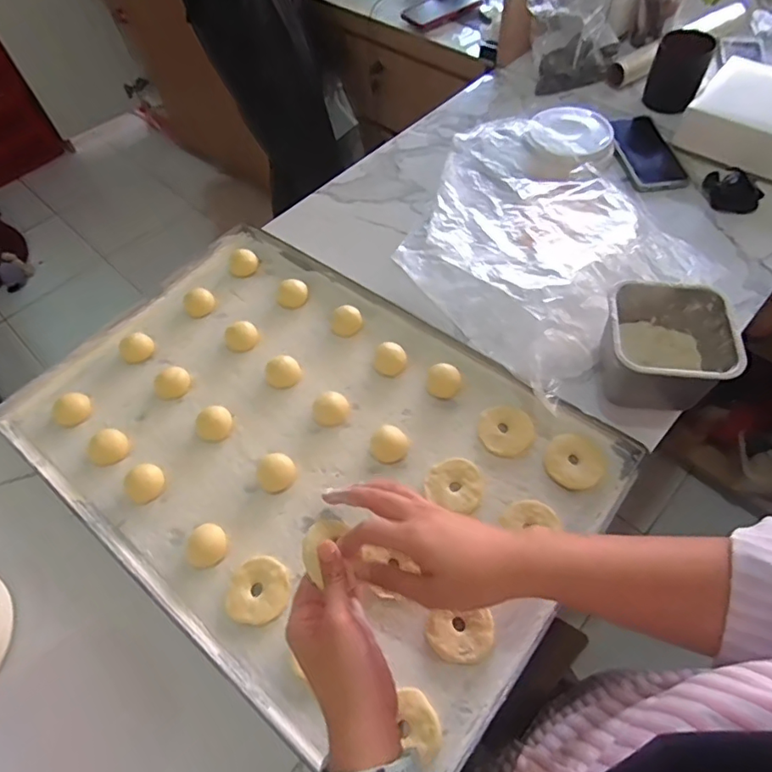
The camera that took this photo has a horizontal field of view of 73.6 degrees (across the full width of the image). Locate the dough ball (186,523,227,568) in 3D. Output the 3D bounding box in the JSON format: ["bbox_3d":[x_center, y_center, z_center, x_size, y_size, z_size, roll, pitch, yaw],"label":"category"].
[{"bbox_3d":[-0.175,0.157,0.509,0.032,0.022,0.039,-4,58,2],"label":"dough ball"}]

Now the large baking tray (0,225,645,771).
[{"bbox_3d":[-0.095,0.051,0.572,0.605,0.022,0.411,33,66,22],"label":"large baking tray"}]

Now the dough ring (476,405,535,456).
[{"bbox_3d":[0.131,0.048,0.564,0.059,0.006,0.061,-2,58,3],"label":"dough ring"}]

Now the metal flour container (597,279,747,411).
[{"bbox_3d":[0.292,-0.039,0.554,0.114,0.084,0.116,5,58,8],"label":"metal flour container"}]

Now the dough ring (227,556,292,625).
[{"bbox_3d":[-0.118,0.193,0.488,0.054,0.010,0.059,-2,58,3],"label":"dough ring"}]

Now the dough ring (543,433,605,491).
[{"bbox_3d":[0.196,0.079,0.540,0.058,0.009,0.058,-2,58,3],"label":"dough ring"}]

